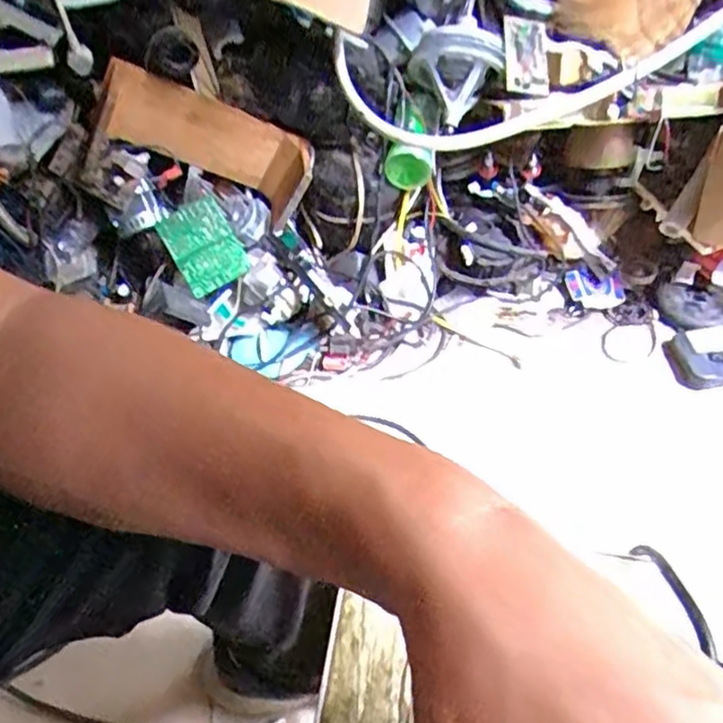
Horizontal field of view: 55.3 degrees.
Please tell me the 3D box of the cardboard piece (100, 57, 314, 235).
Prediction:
[{"bbox_3d":[-0.223,-0.310,0.995,0.301,0.129,0.074,22,48,-20],"label":"cardboard piece"}]

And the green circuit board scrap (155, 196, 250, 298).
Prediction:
[{"bbox_3d":[-0.228,-0.169,0.995,0.093,0.016,0.126,-31,91,-12],"label":"green circuit board scrap"}]

